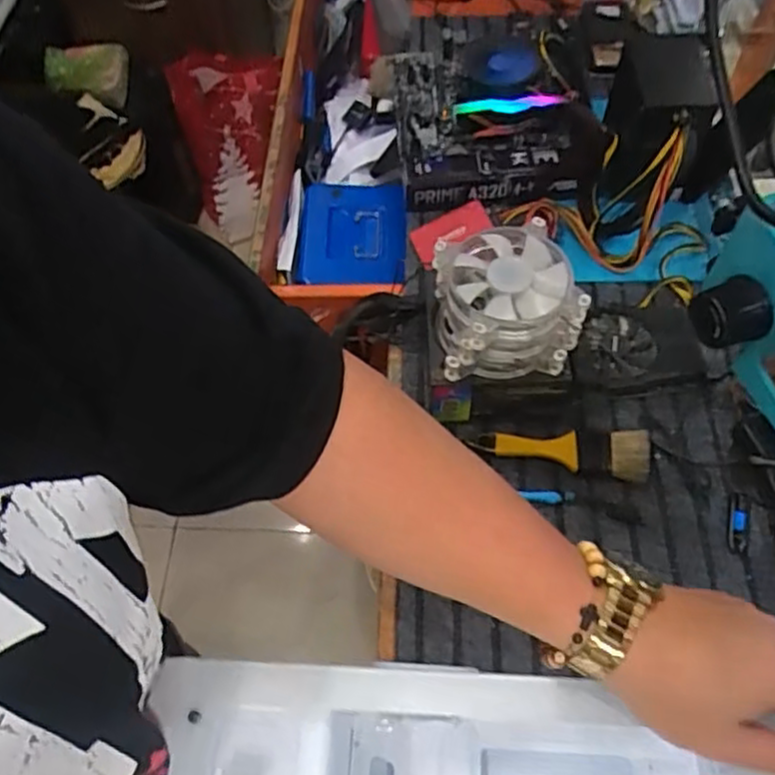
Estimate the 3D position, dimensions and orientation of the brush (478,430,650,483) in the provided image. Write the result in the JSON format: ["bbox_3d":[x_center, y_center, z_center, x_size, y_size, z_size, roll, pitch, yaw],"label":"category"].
[{"bbox_3d":[0.190,0.063,0.746,0.173,0.018,0.052,6,61,6],"label":"brush"}]

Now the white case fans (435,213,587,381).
[{"bbox_3d":[0.117,-0.087,0.707,0.132,0.077,0.135,-7,61,-1],"label":"white case fans"}]

